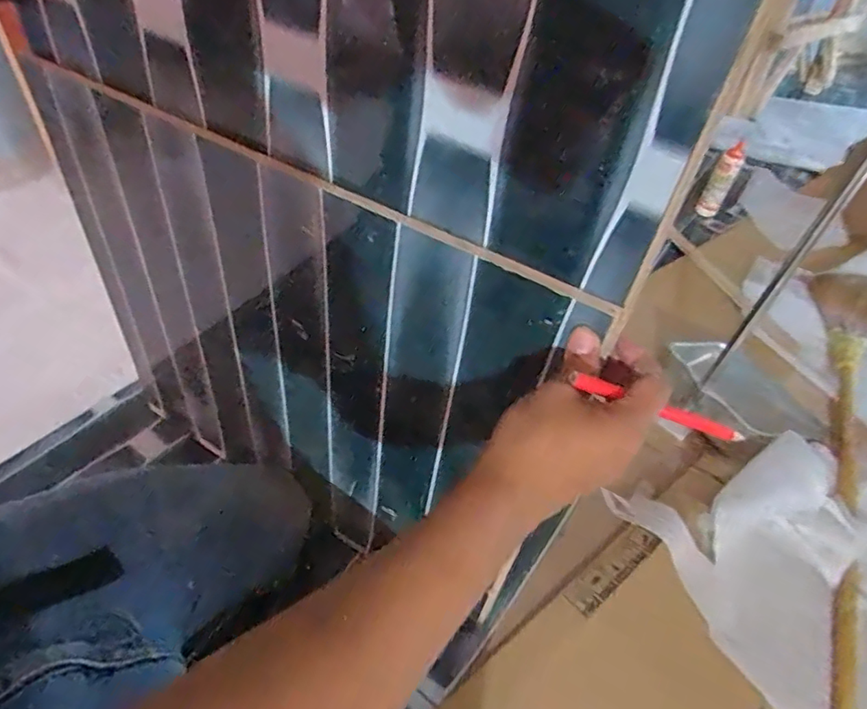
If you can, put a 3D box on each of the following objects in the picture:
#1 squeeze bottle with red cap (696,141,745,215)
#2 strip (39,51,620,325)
[{"bbox_3d":[0.757,-0.455,1.430,0.059,0.189,0.045,13,46,6],"label":"squeeze bottle with red cap"},{"bbox_3d":[-0.136,-0.158,0.433,0.594,0.010,0.011,28,49,18],"label":"strip"}]

